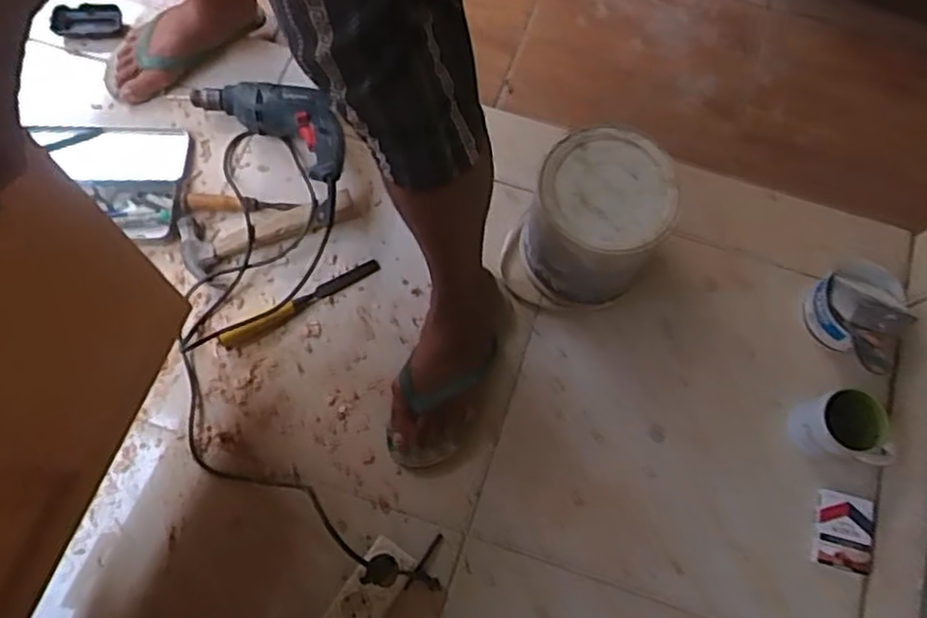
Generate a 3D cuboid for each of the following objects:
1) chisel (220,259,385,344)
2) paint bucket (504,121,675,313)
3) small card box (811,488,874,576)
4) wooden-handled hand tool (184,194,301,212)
[{"bbox_3d":[-0.222,-0.008,0.952,0.233,0.026,0.030,-30,75,-11],"label":"chisel"},{"bbox_3d":[0.159,-0.105,0.910,0.170,0.188,0.198,38,74,10],"label":"paint bucket"},{"bbox_3d":[0.481,0.283,0.878,0.069,0.018,0.092,15,72,3],"label":"small card box"},{"bbox_3d":[-0.324,-0.153,1.005,0.160,0.020,0.027,6,72,0],"label":"wooden-handled hand tool"}]

